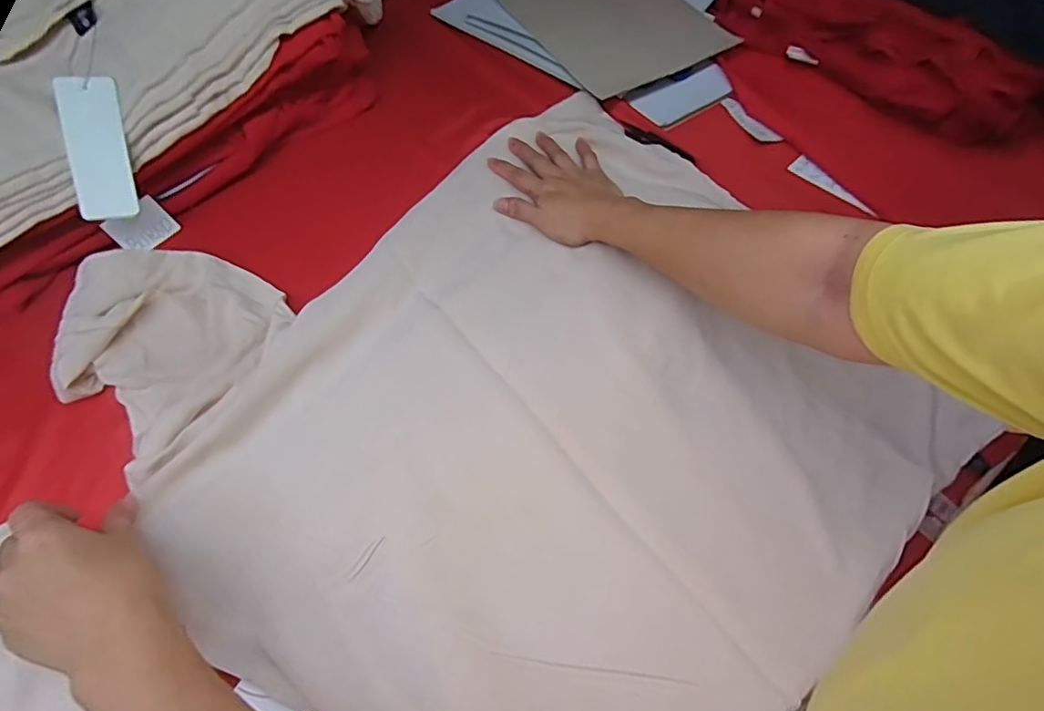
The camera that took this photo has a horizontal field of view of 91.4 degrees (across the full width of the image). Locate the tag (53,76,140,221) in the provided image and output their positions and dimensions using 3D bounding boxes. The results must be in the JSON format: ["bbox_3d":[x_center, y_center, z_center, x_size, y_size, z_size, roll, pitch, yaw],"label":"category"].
[{"bbox_3d":[-0.376,-0.184,0.452,0.046,0.005,0.120,-9,96,-18],"label":"tag"}]

